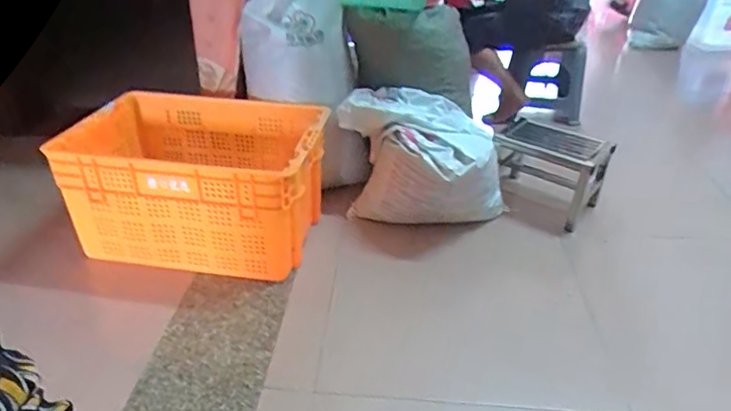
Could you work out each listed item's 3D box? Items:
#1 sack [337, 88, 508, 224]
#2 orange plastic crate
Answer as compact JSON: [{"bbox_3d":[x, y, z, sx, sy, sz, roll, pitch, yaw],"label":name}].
[{"bbox_3d":[0.146,-0.095,1.438,0.440,0.330,0.248,12,34,16],"label":"sack"},{"bbox_3d":[-0.413,-0.059,1.358,0.572,0.324,0.389,6,33,6],"label":"orange plastic crate"}]

